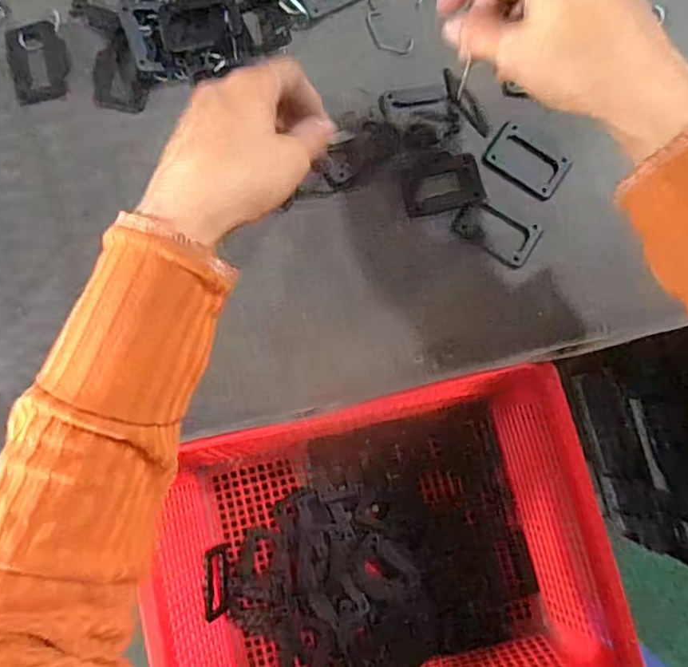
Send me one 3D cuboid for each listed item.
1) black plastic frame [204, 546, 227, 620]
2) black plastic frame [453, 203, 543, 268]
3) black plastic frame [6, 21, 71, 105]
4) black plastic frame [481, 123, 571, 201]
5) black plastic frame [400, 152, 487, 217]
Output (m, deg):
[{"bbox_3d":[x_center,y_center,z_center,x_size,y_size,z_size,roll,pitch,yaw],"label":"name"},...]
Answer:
[{"bbox_3d":[-0.098,0.189,0.439,0.006,0.035,0.049,-7,81,13],"label":"black plastic frame"},{"bbox_3d":[0.099,-0.067,0.377,0.052,0.004,0.031,32,84,3],"label":"black plastic frame"},{"bbox_3d":[-0.204,-0.182,0.387,0.037,0.004,0.058,-16,83,-2],"label":"black plastic frame"},{"bbox_3d":[0.120,-0.113,0.382,0.052,0.008,0.033,35,84,4],"label":"black plastic frame"},{"bbox_3d":[0.064,-0.099,0.380,0.050,0.005,0.038,-11,83,-2],"label":"black plastic frame"}]

